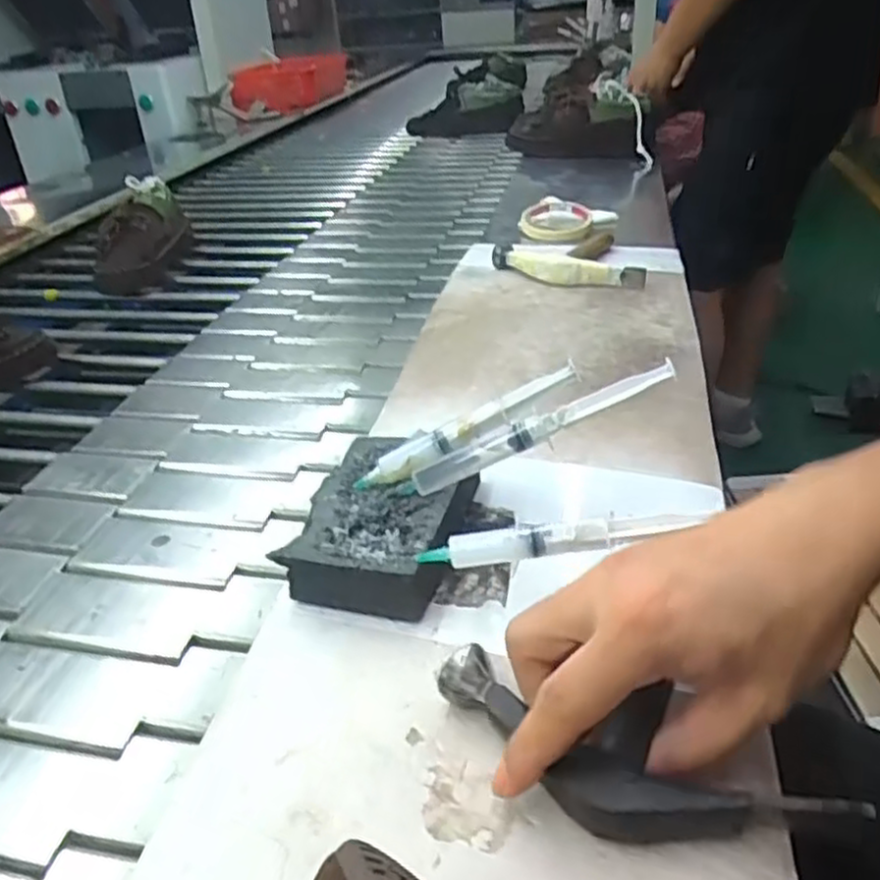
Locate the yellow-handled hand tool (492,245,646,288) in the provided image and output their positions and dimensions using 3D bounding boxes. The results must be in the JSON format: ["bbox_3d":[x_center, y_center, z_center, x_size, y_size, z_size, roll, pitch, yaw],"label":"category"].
[{"bbox_3d":[0.135,-0.191,0.832,0.178,0.032,0.033,16,38,27],"label":"yellow-handled hand tool"}]

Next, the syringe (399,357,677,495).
[{"bbox_3d":[0.053,-0.007,0.432,0.166,0.016,0.018,-25,31,10],"label":"syringe"}]

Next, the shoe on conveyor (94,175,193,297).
[{"bbox_3d":[-0.447,-0.310,1.126,0.090,0.122,0.262,-6,32,-2],"label":"shoe on conveyor"}]

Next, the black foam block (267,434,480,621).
[{"bbox_3d":[-0.028,0.047,0.446,0.089,0.036,0.125,8,35,17],"label":"black foam block"}]

